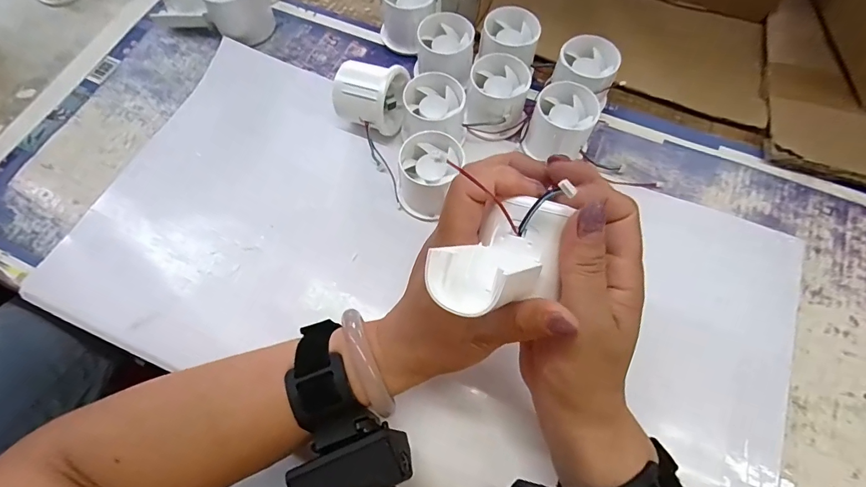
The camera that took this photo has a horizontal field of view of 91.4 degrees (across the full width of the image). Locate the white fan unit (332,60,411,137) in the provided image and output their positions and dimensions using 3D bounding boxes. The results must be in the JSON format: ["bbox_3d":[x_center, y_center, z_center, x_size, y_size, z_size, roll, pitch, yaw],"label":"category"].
[{"bbox_3d":[-0.055,-0.125,0.372,0.056,0.059,0.047,13,67,5],"label":"white fan unit"}]

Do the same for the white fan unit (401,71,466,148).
[{"bbox_3d":[0.000,-0.110,0.366,0.055,0.046,0.054,0,67,0],"label":"white fan unit"}]

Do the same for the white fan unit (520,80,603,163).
[{"bbox_3d":[0.109,-0.100,0.365,0.052,0.048,0.056,25,69,10],"label":"white fan unit"}]

